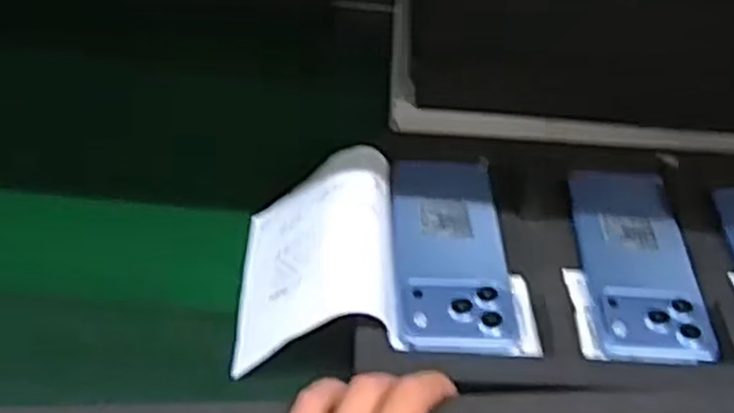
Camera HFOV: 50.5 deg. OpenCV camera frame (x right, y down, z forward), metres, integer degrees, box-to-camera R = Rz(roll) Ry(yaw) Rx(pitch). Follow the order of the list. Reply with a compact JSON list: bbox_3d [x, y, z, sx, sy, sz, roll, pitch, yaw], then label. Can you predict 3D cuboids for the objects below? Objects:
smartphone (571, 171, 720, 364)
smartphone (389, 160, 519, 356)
[{"bbox_3d":[0.186,0.034,0.536,0.074,0.006,0.155,4,47,-2],"label":"smartphone"},{"bbox_3d":[0.057,0.025,0.534,0.076,0.011,0.164,2,47,-3],"label":"smartphone"}]

